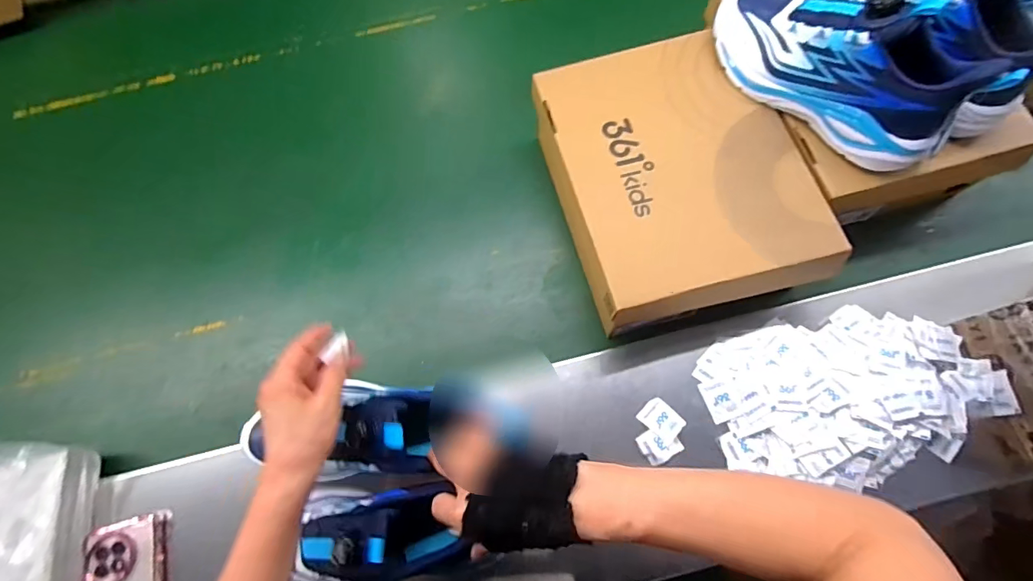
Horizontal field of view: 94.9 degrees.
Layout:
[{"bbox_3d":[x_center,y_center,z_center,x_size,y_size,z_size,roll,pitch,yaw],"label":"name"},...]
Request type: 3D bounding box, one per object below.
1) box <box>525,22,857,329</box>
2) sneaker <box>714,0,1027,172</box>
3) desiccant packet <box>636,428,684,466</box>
[{"bbox_3d":[0.178,-0.124,0.564,0.265,0.105,0.312,-14,70,-2],"label":"box"},{"bbox_3d":[0.330,-0.244,0.487,0.259,0.122,0.096,41,77,16],"label":"sneaker"},{"bbox_3d":[0.154,0.165,0.510,0.041,0.008,0.035,-28,71,-7],"label":"desiccant packet"}]

